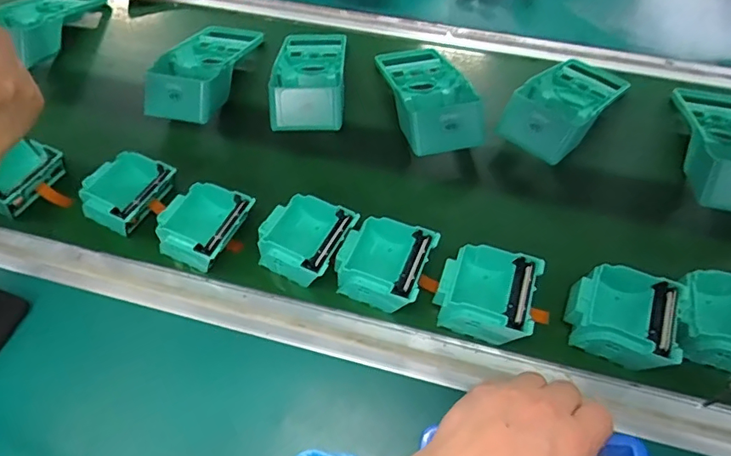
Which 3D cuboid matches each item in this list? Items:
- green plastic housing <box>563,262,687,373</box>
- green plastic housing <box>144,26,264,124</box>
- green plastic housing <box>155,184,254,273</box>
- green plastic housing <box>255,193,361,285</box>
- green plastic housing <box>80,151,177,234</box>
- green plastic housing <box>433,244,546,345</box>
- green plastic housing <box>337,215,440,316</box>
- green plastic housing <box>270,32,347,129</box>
[{"bbox_3d":[0.216,0.075,0.420,0.081,0.044,0.076,22,58,14],"label":"green plastic housing"},{"bbox_3d":[-0.199,-0.197,0.600,0.092,0.058,0.182,12,57,8],"label":"green plastic housing"},{"bbox_3d":[-0.156,-0.003,0.473,0.081,0.037,0.078,21,58,14],"label":"green plastic housing"},{"bbox_3d":[-0.057,0.010,0.464,0.080,0.034,0.077,23,59,15],"label":"green plastic housing"},{"bbox_3d":[-0.239,-0.036,0.498,0.072,0.034,0.076,24,59,16],"label":"green plastic housing"},{"bbox_3d":[0.105,0.055,0.431,0.079,0.039,0.084,18,58,12],"label":"green plastic housing"},{"bbox_3d":[0.016,0.029,0.451,0.080,0.041,0.083,20,58,13],"label":"green plastic housing"},{"bbox_3d":[-0.067,-0.185,0.594,0.083,0.052,0.182,0,56,0],"label":"green plastic housing"}]

